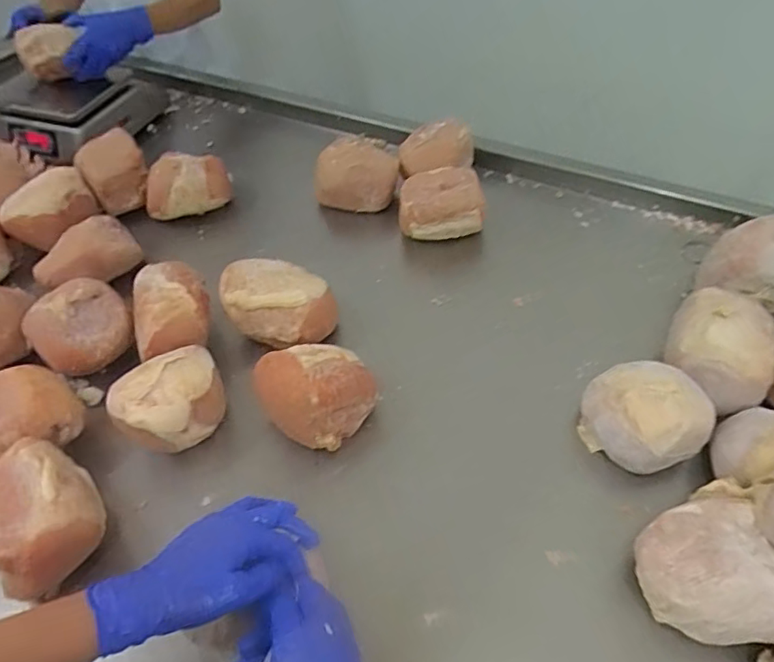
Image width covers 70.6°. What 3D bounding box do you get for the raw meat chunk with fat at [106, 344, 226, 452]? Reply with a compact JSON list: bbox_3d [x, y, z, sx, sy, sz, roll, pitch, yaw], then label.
[{"bbox_3d":[-0.252,0.079,0.640,0.090,0.077,0.123,36,59,28],"label":"raw meat chunk with fat"}]

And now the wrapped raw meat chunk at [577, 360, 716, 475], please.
[{"bbox_3d":[0.291,0.094,0.618,0.113,0.085,0.119,-27,54,-20],"label":"wrapped raw meat chunk"}]

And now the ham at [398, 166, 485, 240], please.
[{"bbox_3d":[0.084,-0.199,0.867,0.129,0.085,0.113,0,49,2],"label":"ham"}]

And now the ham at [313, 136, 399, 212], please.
[{"bbox_3d":[-0.051,-0.263,0.916,0.139,0.086,0.085,8,50,9],"label":"ham"}]

